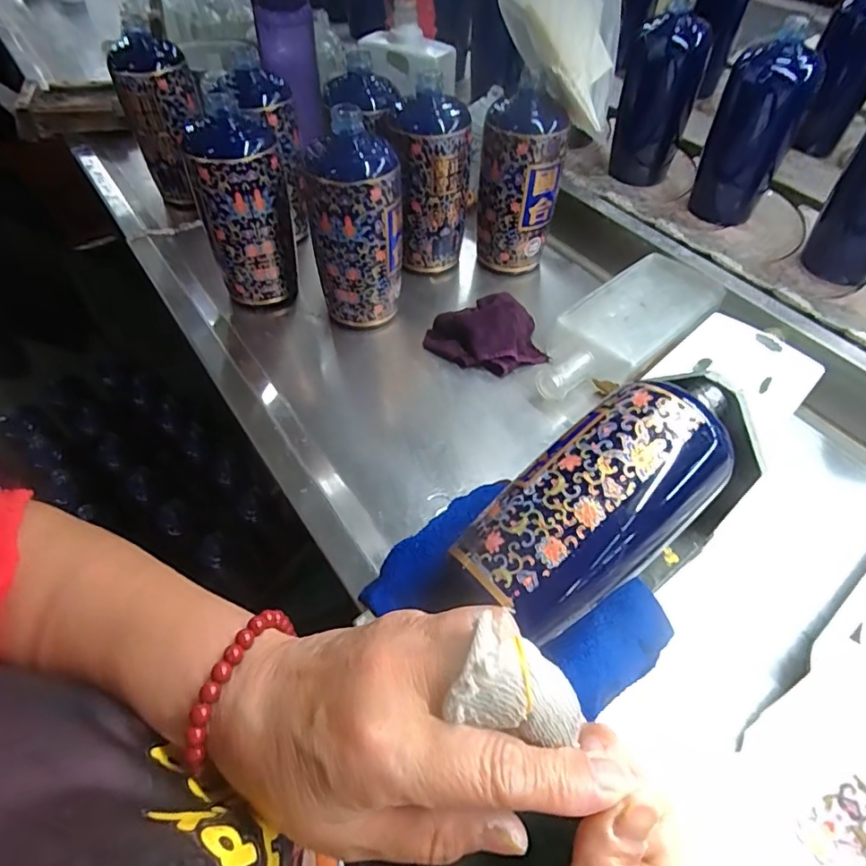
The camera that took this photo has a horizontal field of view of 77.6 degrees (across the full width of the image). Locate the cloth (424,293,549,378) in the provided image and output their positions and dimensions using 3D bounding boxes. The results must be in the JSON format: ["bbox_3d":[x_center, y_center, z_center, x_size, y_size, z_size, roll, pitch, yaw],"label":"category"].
[{"bbox_3d":[0.051,-0.098,0.517,0.112,0.038,0.078,-8,51,-6],"label":"cloth"}]

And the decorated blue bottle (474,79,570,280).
[{"bbox_3d":[0.089,-0.258,0.566,0.078,0.169,0.065,-12,52,-9],"label":"decorated blue bottle"}]

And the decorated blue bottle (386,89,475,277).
[{"bbox_3d":[-0.002,-0.252,0.559,0.082,0.164,0.061,-3,51,-2],"label":"decorated blue bottle"}]

